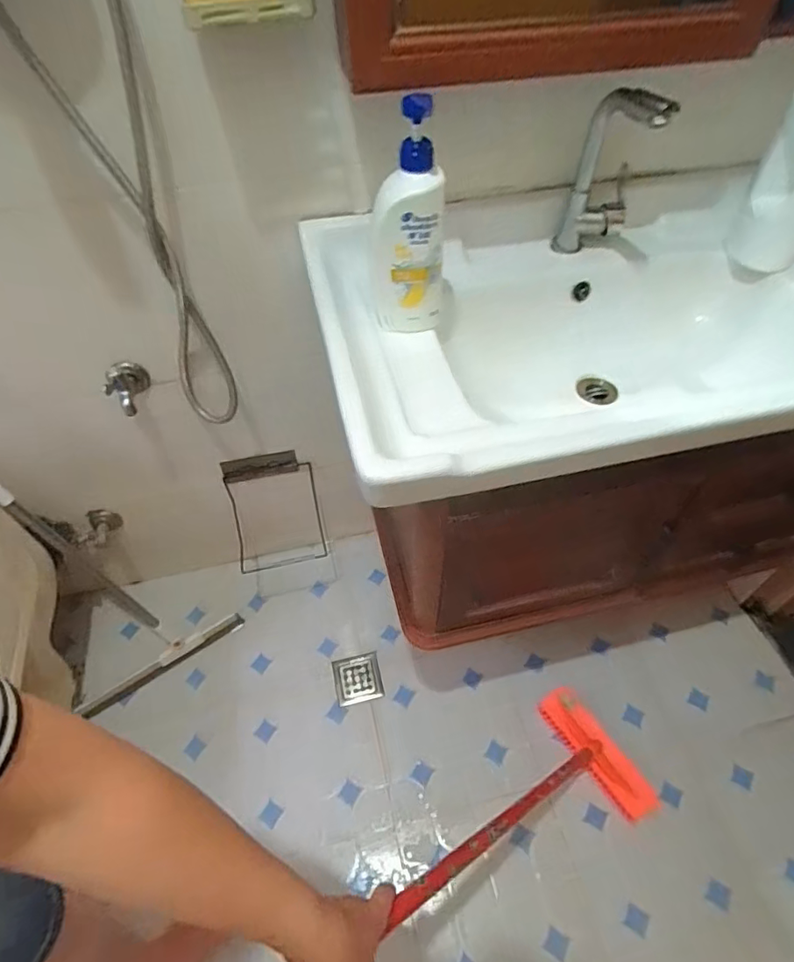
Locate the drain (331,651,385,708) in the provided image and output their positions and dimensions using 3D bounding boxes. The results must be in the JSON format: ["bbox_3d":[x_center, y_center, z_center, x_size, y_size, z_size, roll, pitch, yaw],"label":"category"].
[{"bbox_3d":[-0.087,0.440,1.173,0.104,0.014,0.100,-11,51,-5],"label":"drain"}]

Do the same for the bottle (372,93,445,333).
[{"bbox_3d":[0.010,-0.287,0.606,0.087,0.235,0.052,-3,50,1],"label":"bottle"}]

